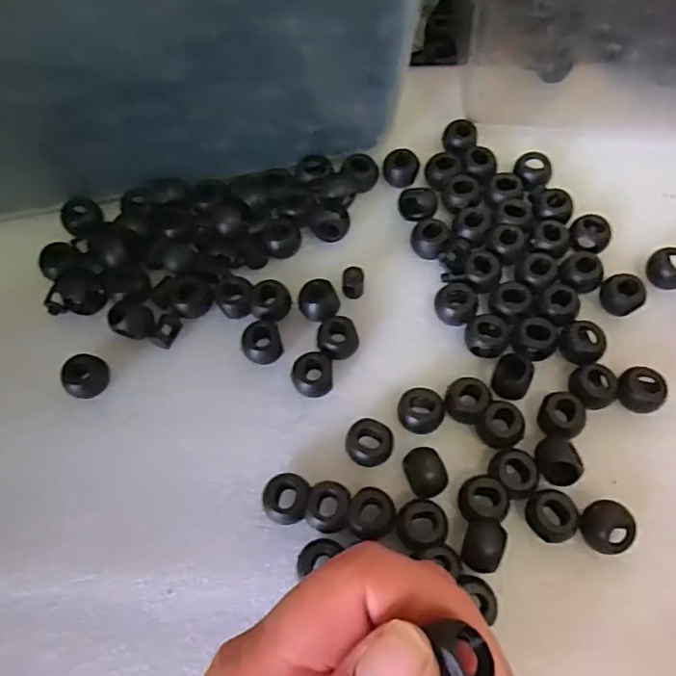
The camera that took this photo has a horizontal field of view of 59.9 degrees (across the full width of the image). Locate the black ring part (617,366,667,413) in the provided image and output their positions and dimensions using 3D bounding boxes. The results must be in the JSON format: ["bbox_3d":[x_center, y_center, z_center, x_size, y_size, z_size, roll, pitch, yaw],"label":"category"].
[{"bbox_3d":[0.125,0.022,0.243,0.018,0.011,0.018,0,67,0],"label":"black ring part"}]

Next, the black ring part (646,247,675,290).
[{"bbox_3d":[0.152,-0.032,0.270,0.017,0.011,0.019,-39,72,-15],"label":"black ring part"}]

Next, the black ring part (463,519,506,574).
[{"bbox_3d":[0.053,0.077,0.217,0.014,0.012,0.018,19,68,8],"label":"black ring part"}]

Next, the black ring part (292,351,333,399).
[{"bbox_3d":[-0.011,0.016,0.253,0.017,0.013,0.018,0,67,0],"label":"black ring part"}]

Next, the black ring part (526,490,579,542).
[{"bbox_3d":[0.080,0.066,0.220,0.018,0.011,0.017,0,67,0],"label":"black ring part"}]

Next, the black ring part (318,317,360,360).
[{"bbox_3d":[0.000,0.000,0.261,0.017,0.010,0.019,-14,68,-6],"label":"black ring part"}]

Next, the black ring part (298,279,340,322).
[{"bbox_3d":[-0.009,-0.017,0.270,0.018,0.009,0.019,-26,69,-11],"label":"black ring part"}]

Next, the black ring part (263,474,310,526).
[{"bbox_3d":[-0.020,0.063,0.229,0.017,0.013,0.019,10,67,4],"label":"black ring part"}]

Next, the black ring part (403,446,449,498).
[{"bbox_3d":[0.034,0.053,0.230,0.014,0.016,0.018,-23,69,-9],"label":"black ring part"}]

